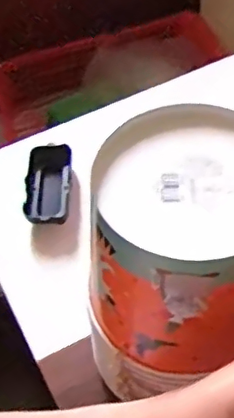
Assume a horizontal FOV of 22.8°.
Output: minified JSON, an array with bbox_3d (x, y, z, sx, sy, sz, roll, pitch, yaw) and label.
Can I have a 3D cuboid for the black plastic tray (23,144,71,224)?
[{"bbox_3d":[-0.081,-0.029,0.689,0.049,0.020,0.109,-2,53,4],"label":"black plastic tray"}]

